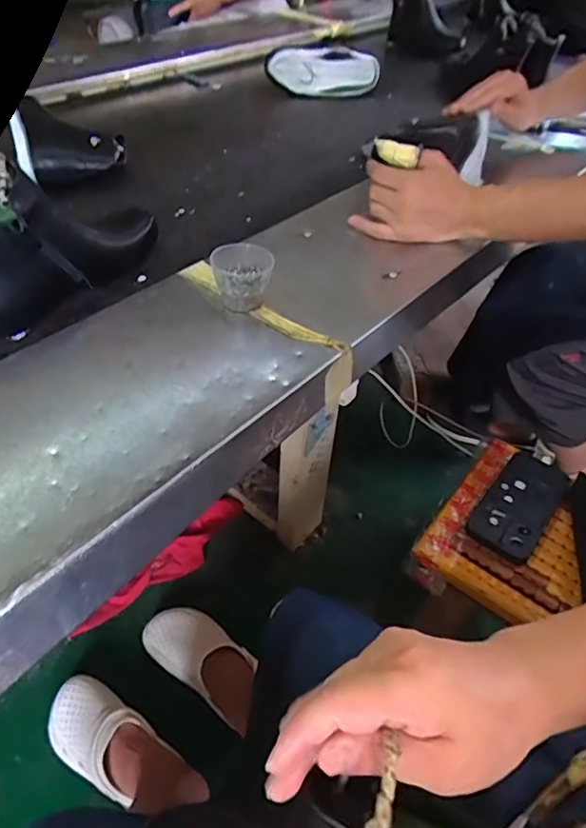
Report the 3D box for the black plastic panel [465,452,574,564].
[{"bbox_3d":[0.302,0.115,0.702,0.080,0.013,0.176,33,53,24],"label":"black plastic panel"}]

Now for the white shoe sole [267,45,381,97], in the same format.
[{"bbox_3d":[0.070,-0.774,1.223,0.241,0.104,0.042,-1,47,-5],"label":"white shoe sole"}]

